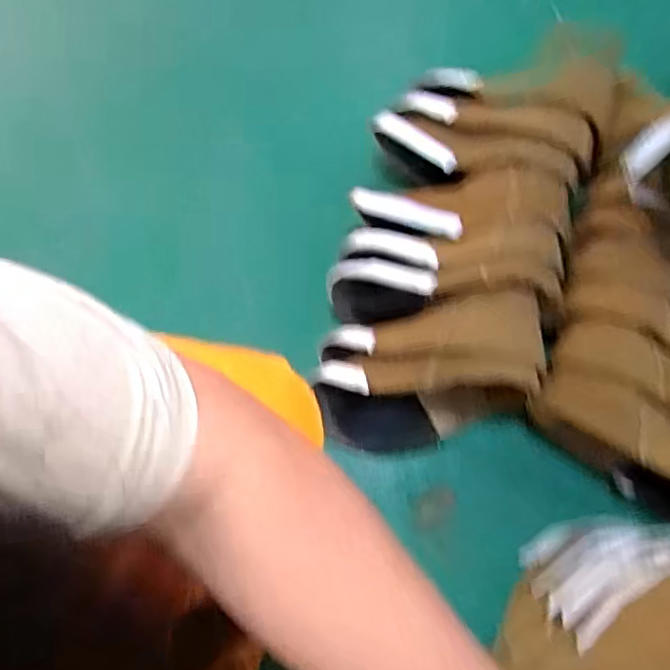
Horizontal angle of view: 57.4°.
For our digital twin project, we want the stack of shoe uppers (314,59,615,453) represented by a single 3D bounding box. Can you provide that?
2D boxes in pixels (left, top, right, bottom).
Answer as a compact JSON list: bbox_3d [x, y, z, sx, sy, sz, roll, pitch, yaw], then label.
[{"bbox_3d":[0.144,-0.126,0.711,0.253,0.121,0.516,19,71,8],"label":"stack of shoe uppers"}]

